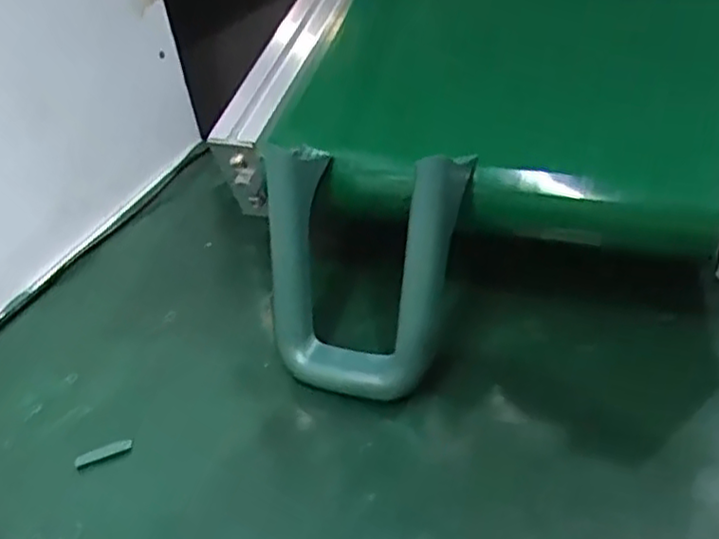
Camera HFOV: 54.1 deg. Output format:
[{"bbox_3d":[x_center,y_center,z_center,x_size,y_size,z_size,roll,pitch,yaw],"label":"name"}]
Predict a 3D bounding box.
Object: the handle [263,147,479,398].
[{"bbox_3d":[0.000,0.003,0.442,0.129,0.154,0.037,11,19,32],"label":"handle"}]

